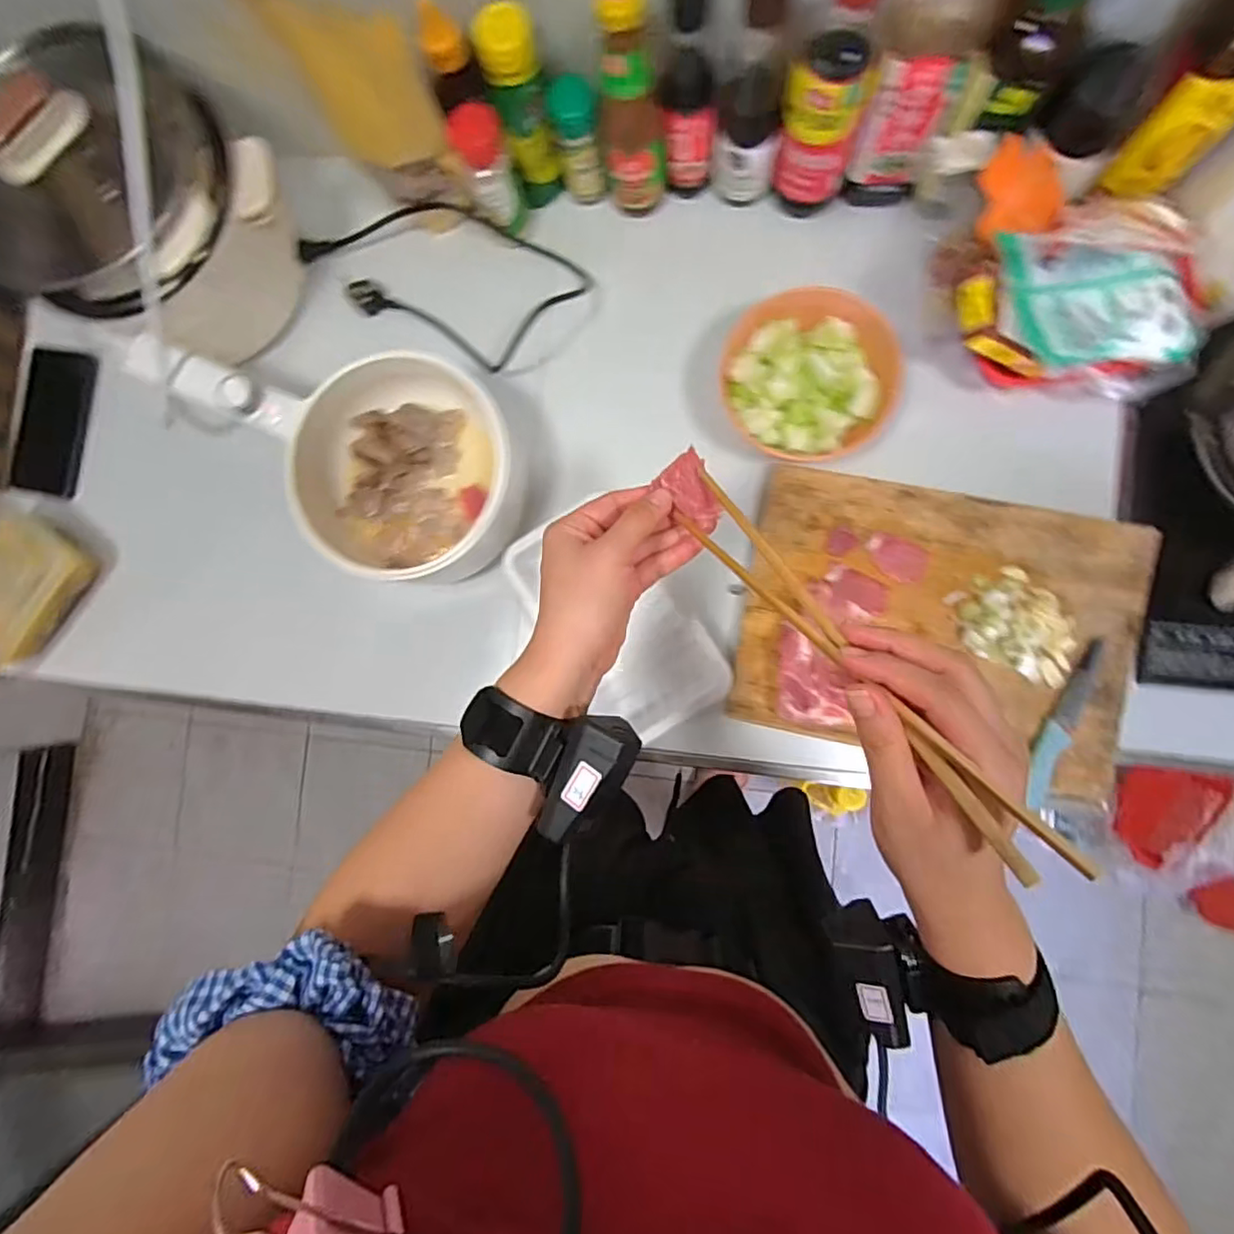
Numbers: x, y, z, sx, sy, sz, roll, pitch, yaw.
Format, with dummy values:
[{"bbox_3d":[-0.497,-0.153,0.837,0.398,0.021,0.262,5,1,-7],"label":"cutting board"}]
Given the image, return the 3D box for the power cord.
[{"bbox_3d":[-0.170,-0.346,0.602,0.276,0.071,0.137,28,90,6],"label":"power cord"}]

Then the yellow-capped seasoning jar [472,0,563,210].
[{"bbox_3d":[-0.080,-0.439,0.532,0.046,0.155,0.058,-12,86,5],"label":"yellow-capped seasoning jar"}]

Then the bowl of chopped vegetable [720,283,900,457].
[{"bbox_3d":[0.165,-0.205,0.536,0.142,0.063,0.126,3,87,5],"label":"bowl of chopped vegetable"}]

